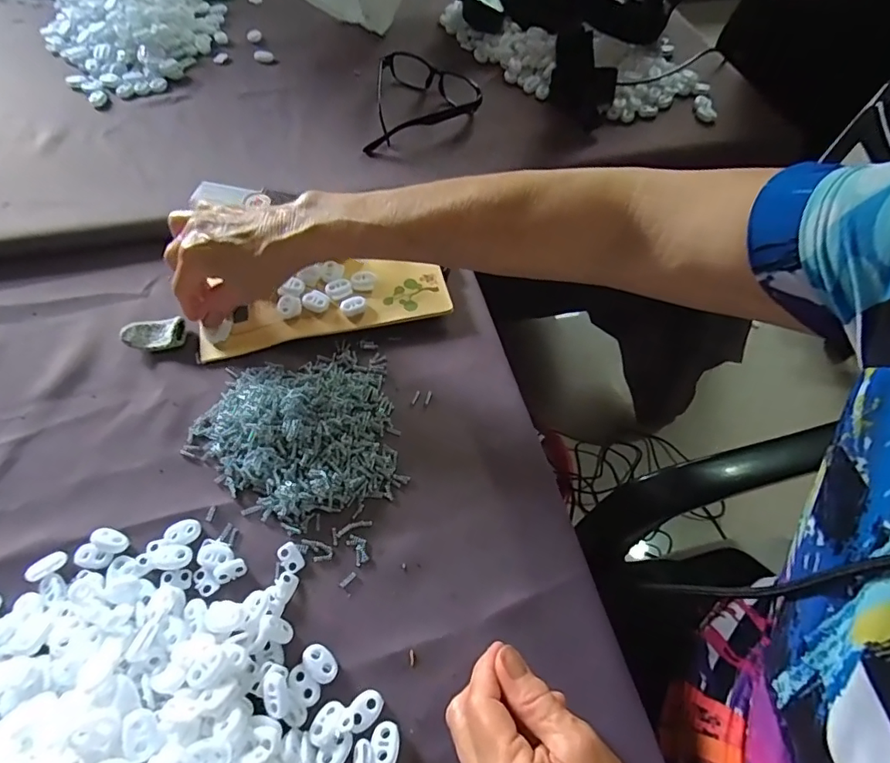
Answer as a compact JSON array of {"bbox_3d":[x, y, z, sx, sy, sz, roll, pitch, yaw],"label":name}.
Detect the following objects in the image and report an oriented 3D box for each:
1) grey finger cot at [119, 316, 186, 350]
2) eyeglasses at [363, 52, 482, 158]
[{"bbox_3d":[-0.234,-0.037,0.410,0.045,0.011,0.027,-9,60,-6],"label":"grey finger cot"},{"bbox_3d":[-0.021,-0.302,0.553,0.115,0.032,0.153,3,59,1],"label":"eyeglasses"}]

